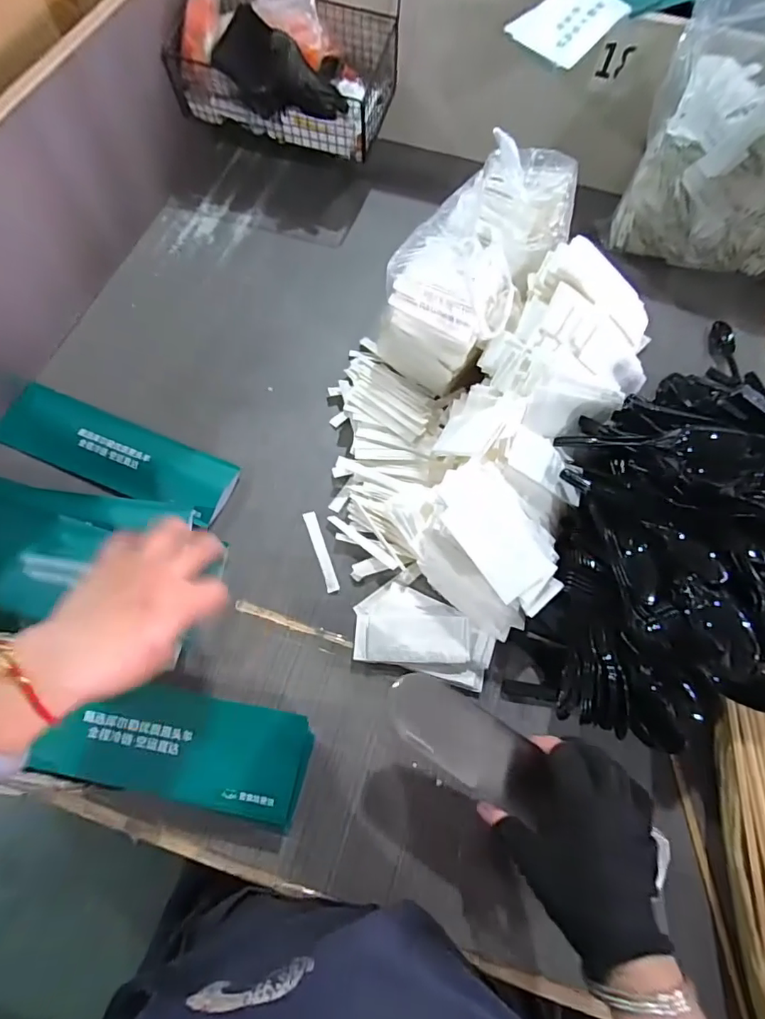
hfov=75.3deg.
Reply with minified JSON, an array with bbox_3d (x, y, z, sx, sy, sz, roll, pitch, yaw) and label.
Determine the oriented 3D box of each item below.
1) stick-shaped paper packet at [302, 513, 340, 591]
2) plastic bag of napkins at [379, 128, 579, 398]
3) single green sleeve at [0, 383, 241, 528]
[{"bbox_3d":[-0.065,0.044,0.525,0.012,0.004,0.091,-17,70,-9],"label":"stick-shaped paper packet"},{"bbox_3d":[0.115,-0.285,0.559,0.123,0.133,0.295,34,84,10],"label":"plastic bag of napkins"},{"bbox_3d":[-0.298,-0.065,0.550,0.278,0.021,0.084,22,69,6],"label":"single green sleeve"}]

